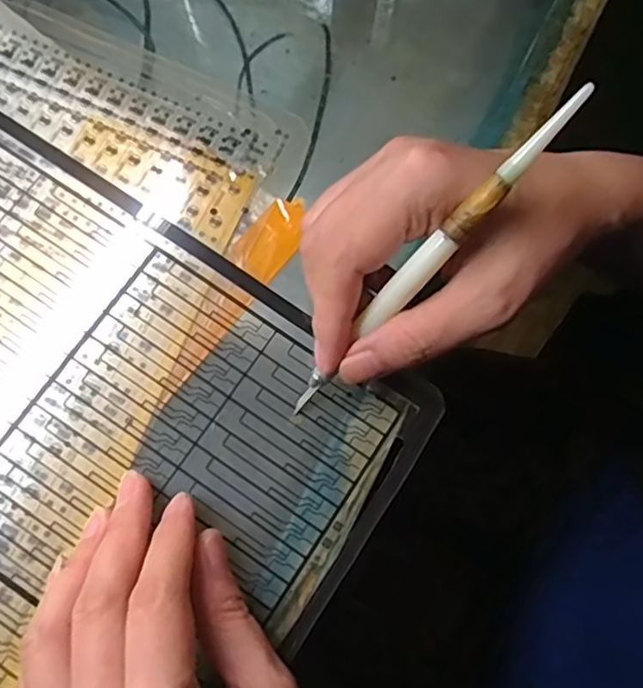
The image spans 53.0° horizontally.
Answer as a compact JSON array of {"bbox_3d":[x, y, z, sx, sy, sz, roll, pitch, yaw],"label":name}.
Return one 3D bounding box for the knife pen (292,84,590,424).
[{"bbox_3d":[0.035,-0.026,0.225,0.009,0.010,0.149,47,117,10],"label":"knife pen"}]

